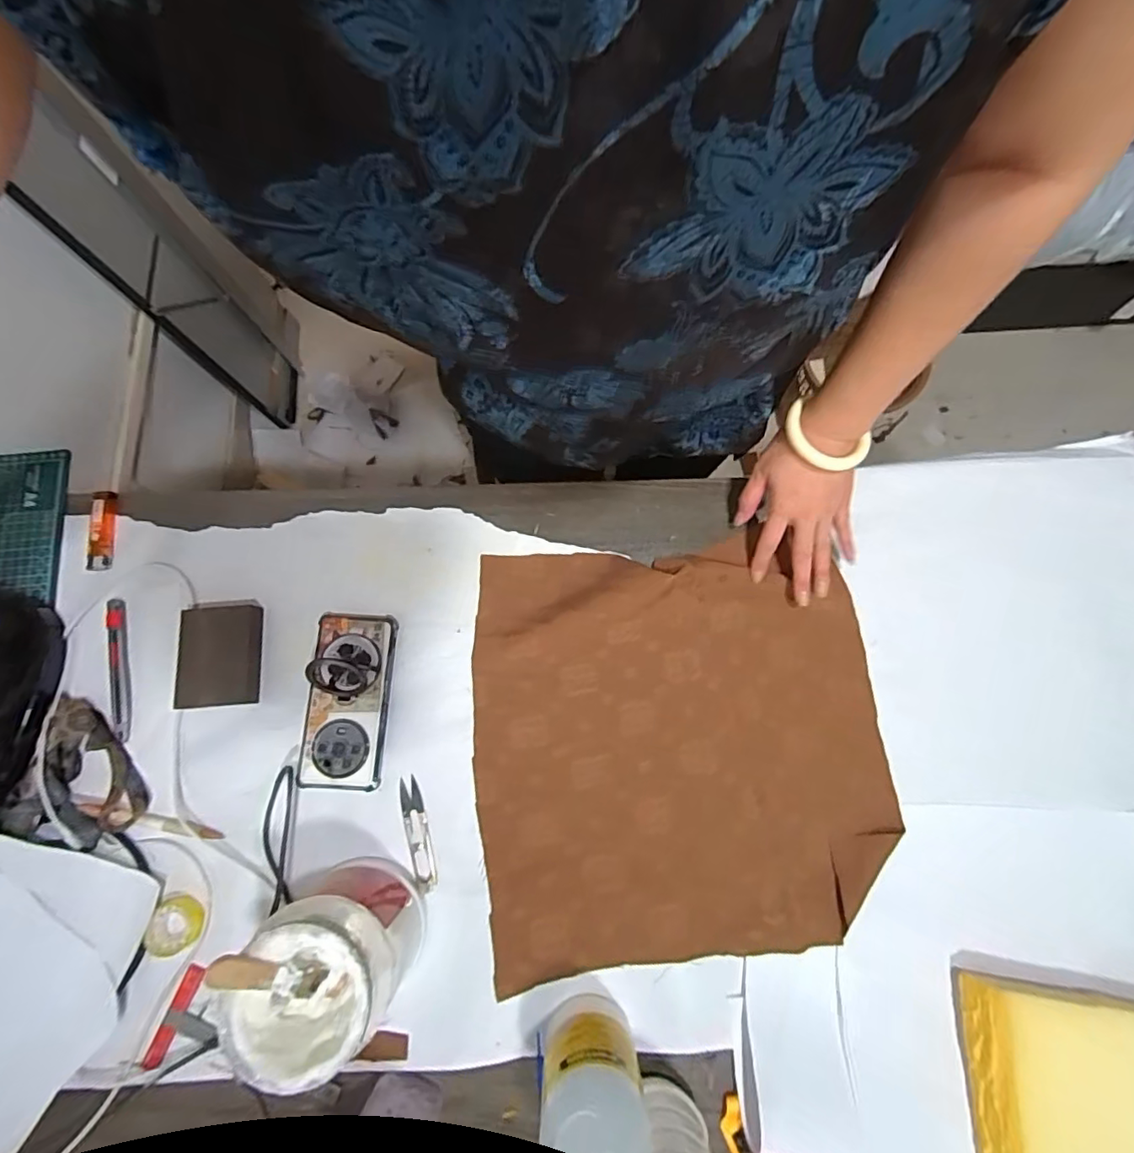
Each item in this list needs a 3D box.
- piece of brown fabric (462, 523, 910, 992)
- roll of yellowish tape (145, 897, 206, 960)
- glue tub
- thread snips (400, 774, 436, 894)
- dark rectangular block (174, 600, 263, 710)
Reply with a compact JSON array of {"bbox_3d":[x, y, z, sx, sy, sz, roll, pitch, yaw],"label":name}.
[{"bbox_3d":[0.112,0.159,0.559,0.403,0.031,0.396,-7,75,-1],"label":"piece of brown fabric"},{"bbox_3d":[-0.369,0.330,0.521,0.043,0.011,0.048,6,76,2],"label":"roll of yellowish tape"},{"bbox_3d":[-0.192,0.312,0.451,0.111,0.159,0.106,0,75,0],"label":"glue tub"},{"bbox_3d":[-0.148,0.253,0.545,0.021,0.004,0.104,-14,76,-3],"label":"thread snips"},{"bbox_3d":[-0.361,0.080,0.574,0.075,0.031,0.104,-4,75,0],"label":"dark rectangular block"}]

